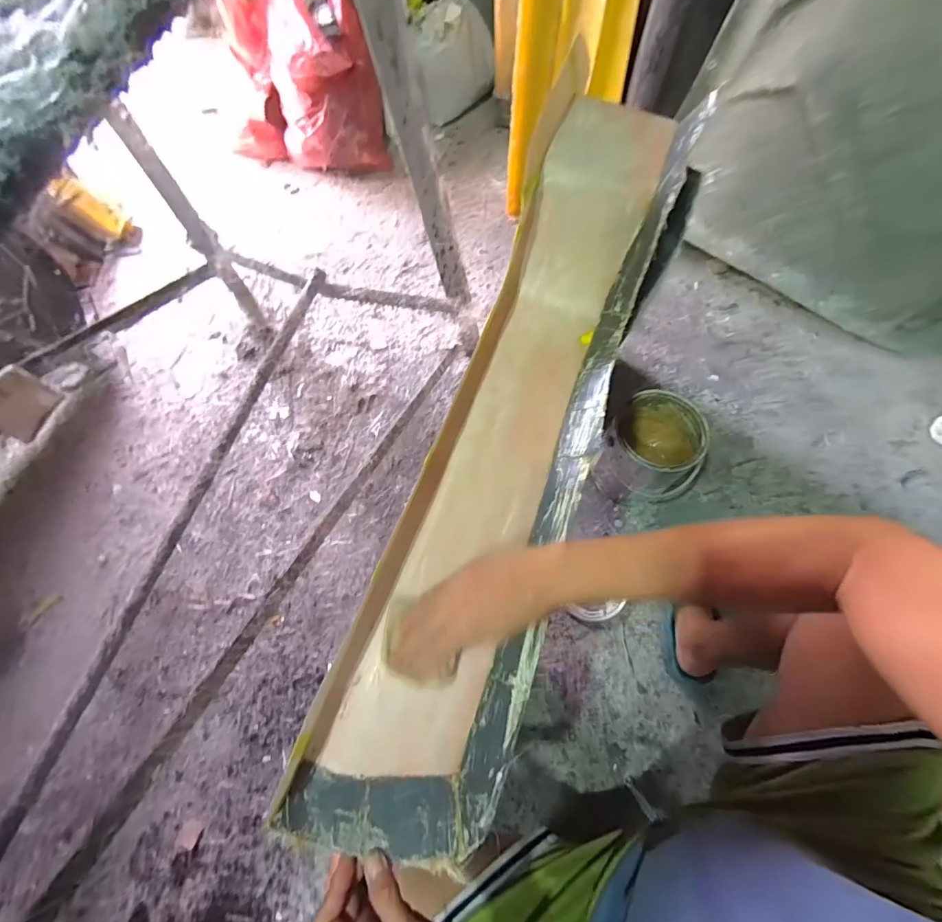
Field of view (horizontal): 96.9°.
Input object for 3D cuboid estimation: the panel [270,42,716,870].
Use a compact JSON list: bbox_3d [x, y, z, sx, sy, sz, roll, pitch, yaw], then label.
[{"bbox_3d":[0.048,-0.028,0.447,0.170,0.139,0.777,20,77,6],"label":"panel"}]

